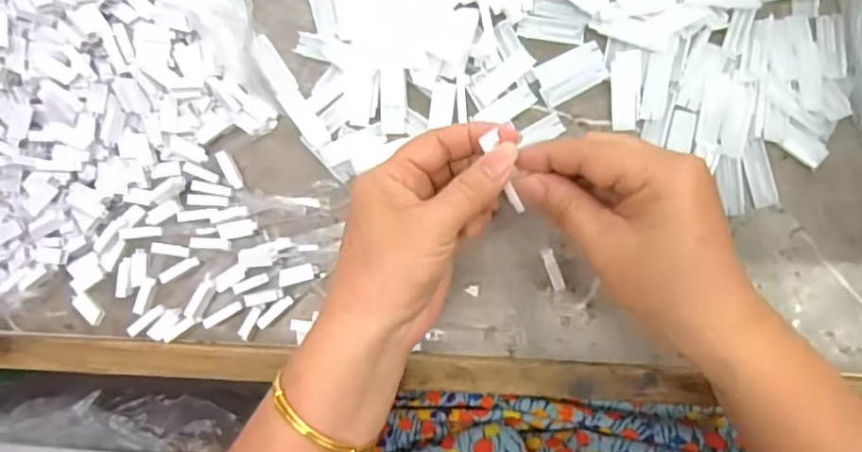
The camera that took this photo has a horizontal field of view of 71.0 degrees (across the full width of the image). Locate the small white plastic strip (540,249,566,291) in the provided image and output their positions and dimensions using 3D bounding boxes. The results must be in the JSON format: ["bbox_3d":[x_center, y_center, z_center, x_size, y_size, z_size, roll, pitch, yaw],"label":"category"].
[{"bbox_3d":[0.067,0.025,0.331,0.006,0.004,0.028,-24,114,4],"label":"small white plastic strip"}]

